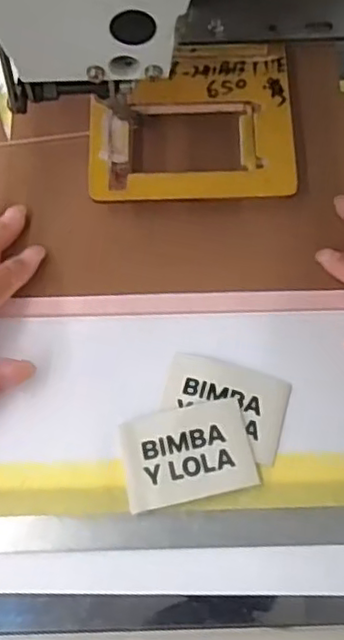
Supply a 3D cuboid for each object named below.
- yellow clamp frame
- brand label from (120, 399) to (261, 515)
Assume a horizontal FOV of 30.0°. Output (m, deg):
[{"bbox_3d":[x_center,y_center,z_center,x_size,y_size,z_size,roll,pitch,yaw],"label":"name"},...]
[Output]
[{"bbox_3d":[0.011,-0.104,0.337,0.105,0.008,0.089,-1,72,1],"label":"yellow clamp frame"},{"bbox_3d":[0.007,0.060,0.289,0.058,0.004,0.040,-12,70,-5],"label":"brand label"}]

